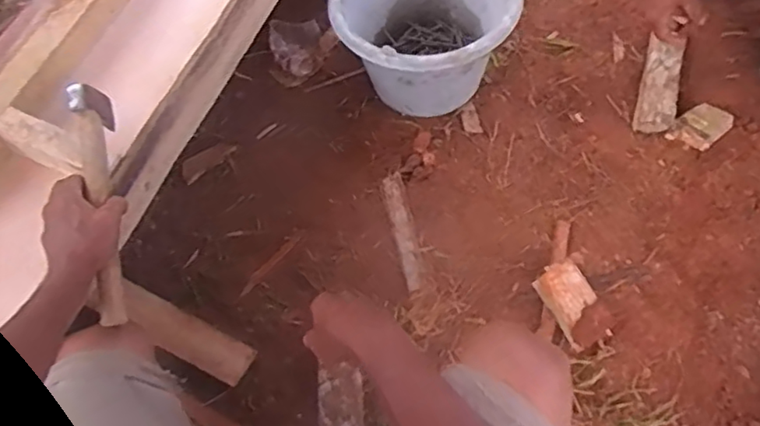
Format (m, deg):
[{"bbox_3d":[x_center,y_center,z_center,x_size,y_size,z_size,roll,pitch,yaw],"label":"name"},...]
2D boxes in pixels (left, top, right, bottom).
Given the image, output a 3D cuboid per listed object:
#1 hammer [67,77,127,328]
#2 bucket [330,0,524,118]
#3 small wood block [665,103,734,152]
[{"bbox_3d":[-0.315,-0.009,0.688,0.029,0.062,0.273,-11,82,-3],"label":"hammer"},{"bbox_3d":[0.075,-0.304,1.011,0.274,0.191,0.272,2,64,-3],"label":"bucket"},{"bbox_3d":[0.506,-0.132,0.954,0.091,0.025,0.068,-40,53,-12],"label":"small wood block"}]

